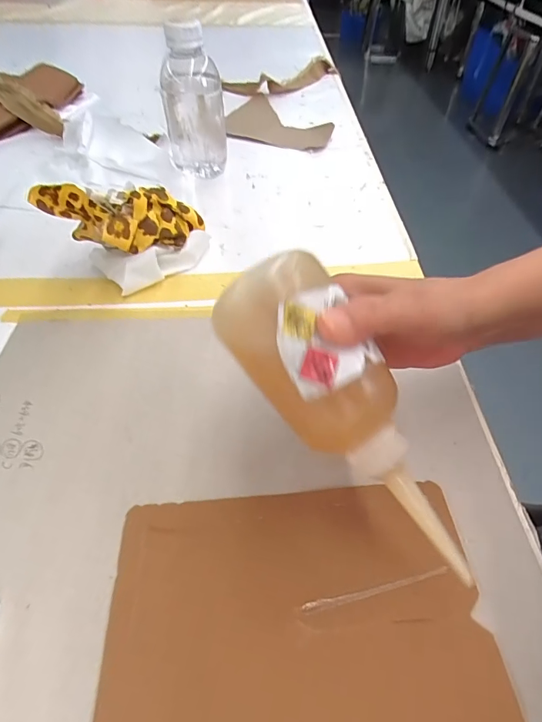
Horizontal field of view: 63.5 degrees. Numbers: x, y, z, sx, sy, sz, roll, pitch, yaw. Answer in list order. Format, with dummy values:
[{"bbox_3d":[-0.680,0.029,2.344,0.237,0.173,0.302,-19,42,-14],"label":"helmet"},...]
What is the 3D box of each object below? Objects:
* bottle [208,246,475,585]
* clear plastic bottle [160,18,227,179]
[{"bbox_3d":[0.042,0.027,0.218,0.056,0.045,0.174,-37,91,-29],"label":"bottle"},{"bbox_3d":[-0.092,-0.303,0.518,0.070,0.153,0.080,-2,47,-2],"label":"clear plastic bottle"}]

